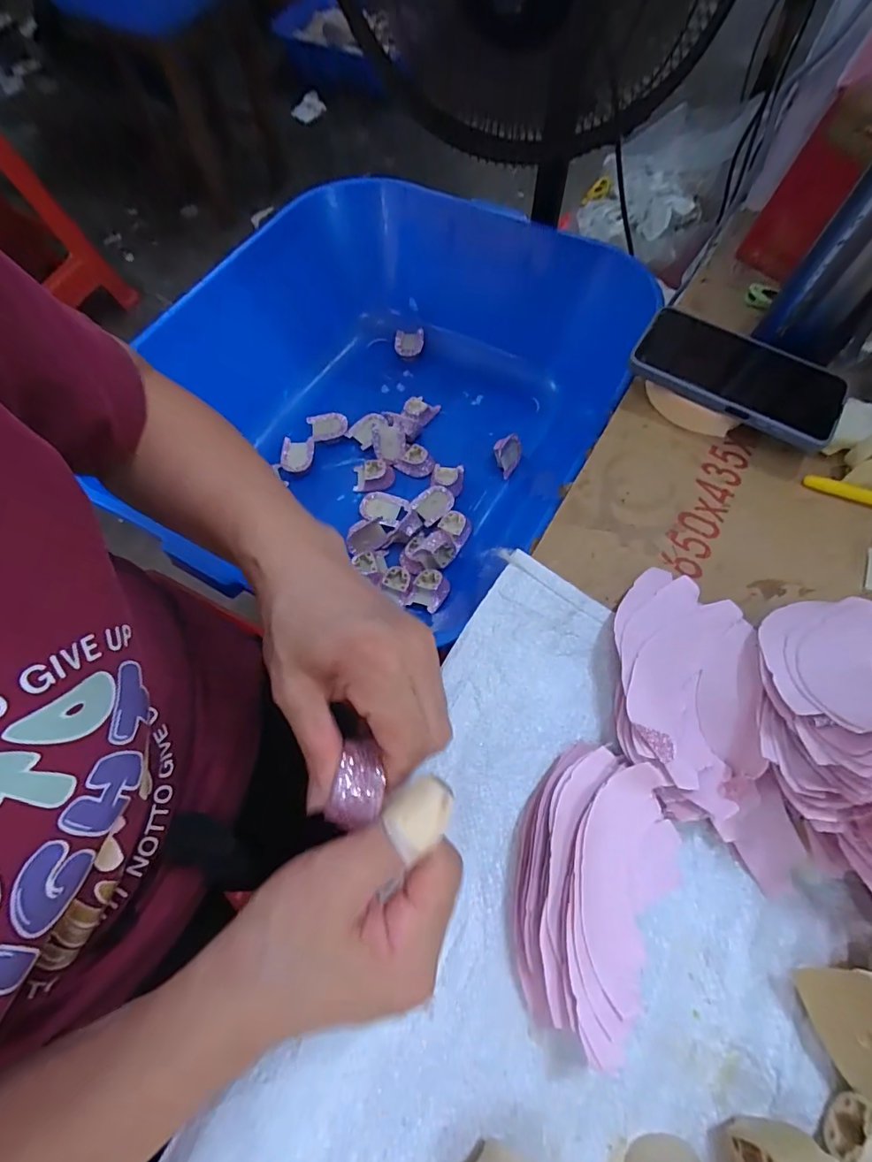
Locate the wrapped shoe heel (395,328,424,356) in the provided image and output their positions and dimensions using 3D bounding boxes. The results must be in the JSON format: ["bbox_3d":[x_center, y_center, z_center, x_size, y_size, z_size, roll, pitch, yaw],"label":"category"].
[{"bbox_3d":[-0.042,-0.372,0.774,0.044,0.016,0.045,0,65,3],"label":"wrapped shoe heel"}]

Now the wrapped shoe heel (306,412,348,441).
[{"bbox_3d":[-0.152,-0.219,0.699,0.052,0.018,0.040,-17,67,-5],"label":"wrapped shoe heel"}]

